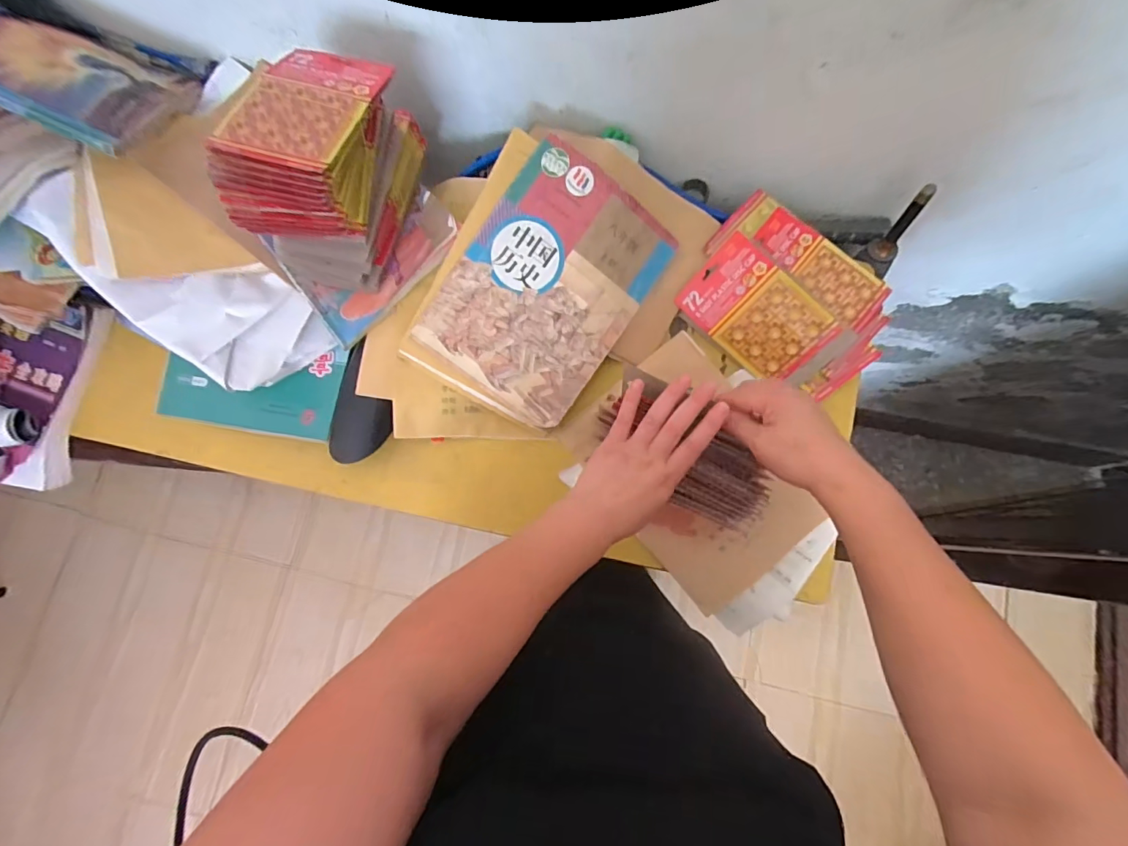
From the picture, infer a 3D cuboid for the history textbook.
[{"bbox_3d":[-0.017,-0.145,0.518,0.182,0.014,0.255,35,93,-8],"label":"history textbook"}]

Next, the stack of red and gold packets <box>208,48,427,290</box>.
[{"bbox_3d":[-0.217,-0.245,0.469,0.100,0.164,0.181,9,79,3],"label":"stack of red and gold packets"}]

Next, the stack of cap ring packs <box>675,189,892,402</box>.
[{"bbox_3d":[0.248,-0.134,0.533,0.212,0.062,0.149,39,82,8],"label":"stack of cap ring packs"}]

